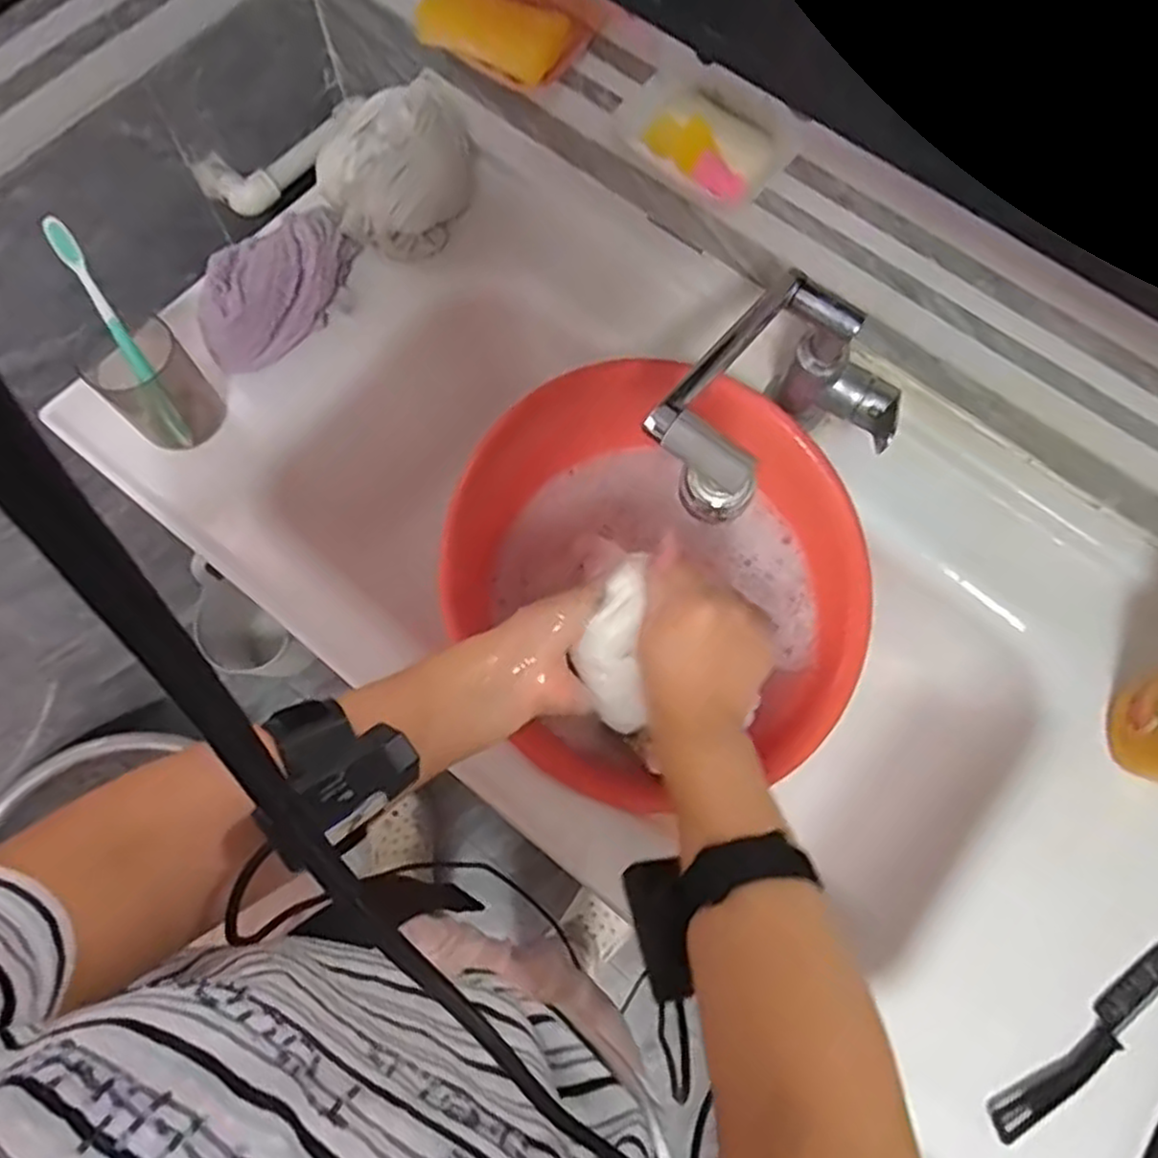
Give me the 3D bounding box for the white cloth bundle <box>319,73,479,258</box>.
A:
[{"bbox_3d":[-0.175,-0.395,0.719,0.144,0.084,0.124,-42,78,-14],"label":"white cloth bundle"}]

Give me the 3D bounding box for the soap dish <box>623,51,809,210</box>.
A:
[{"bbox_3d":[0.090,-0.335,0.560,0.129,0.030,0.095,40,75,11],"label":"soap dish"}]

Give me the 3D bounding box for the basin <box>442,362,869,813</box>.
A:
[{"bbox_3d":[0.073,0.003,0.620,0.341,0.137,0.307,-11,72,-6],"label":"basin"}]

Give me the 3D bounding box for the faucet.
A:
[{"bbox_3d":[0.139,-0.123,0.553,0.214,0.180,0.107,-36,76,-13],"label":"faucet"}]

